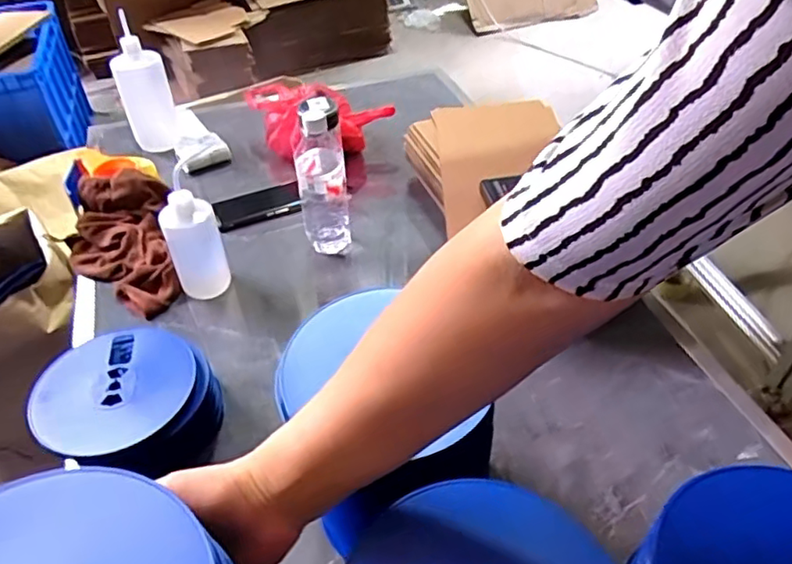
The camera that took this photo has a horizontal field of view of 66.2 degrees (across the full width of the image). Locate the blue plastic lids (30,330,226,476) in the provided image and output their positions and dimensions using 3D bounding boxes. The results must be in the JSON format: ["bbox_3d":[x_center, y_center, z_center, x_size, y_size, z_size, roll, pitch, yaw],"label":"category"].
[{"bbox_3d":[-0.300,0.146,0.702,0.177,0.100,0.176,-2,44,2],"label":"blue plastic lids"}]

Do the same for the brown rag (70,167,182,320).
[{"bbox_3d":[-0.424,-0.064,0.945,0.173,0.068,0.308,-16,45,-12],"label":"brown rag"}]

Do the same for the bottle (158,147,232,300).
[{"bbox_3d":[-0.280,-0.063,0.861,0.087,0.190,0.068,-14,45,-10],"label":"bottle"}]

